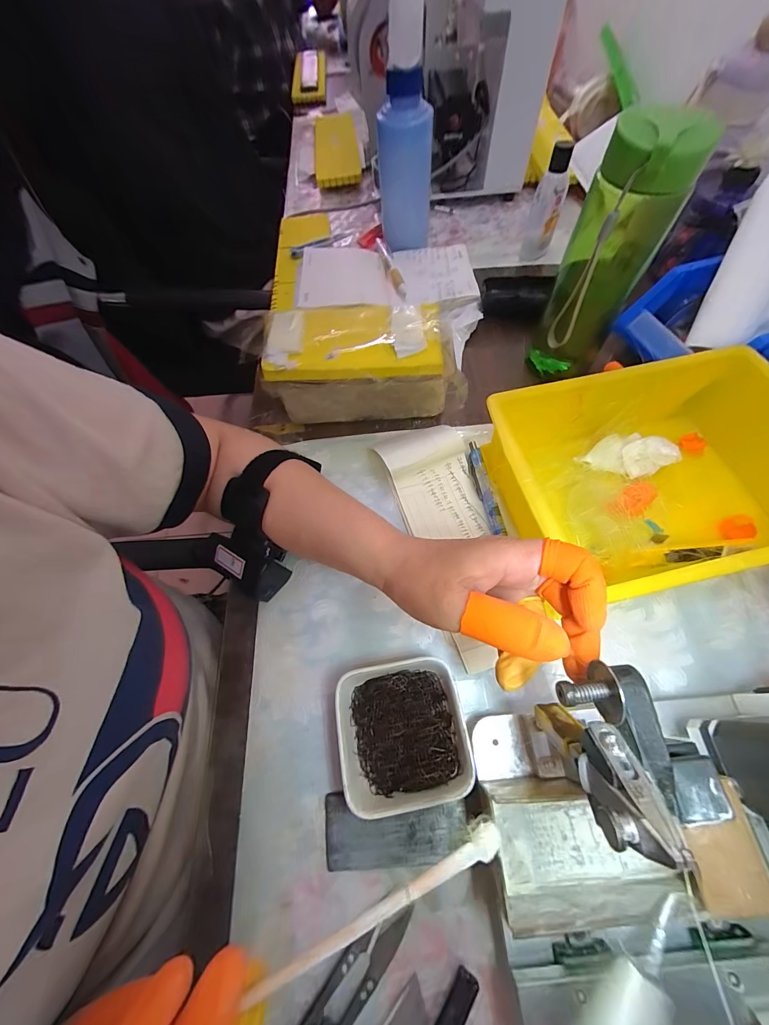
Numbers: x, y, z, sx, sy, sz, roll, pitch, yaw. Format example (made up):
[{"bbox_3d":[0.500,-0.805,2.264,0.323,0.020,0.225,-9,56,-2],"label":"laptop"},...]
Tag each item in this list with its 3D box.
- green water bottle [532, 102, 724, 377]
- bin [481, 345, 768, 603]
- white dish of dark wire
[{"bbox_3d":[0.193,-0.209,0.327,0.066,0.212,0.064,22,65,13],"label":"green water bottle"},{"bbox_3d":[0.222,-0.029,0.295,0.252,0.074,0.171,-11,62,-4],"label":"bin"},{"bbox_3d":[0.011,0.145,0.240,0.080,0.032,0.079,-8,62,-2],"label":"white dish of dark wire"}]

